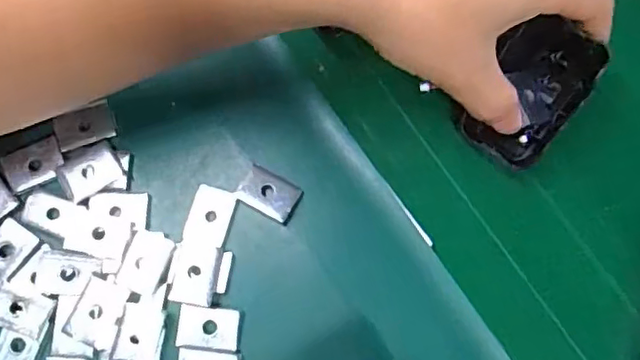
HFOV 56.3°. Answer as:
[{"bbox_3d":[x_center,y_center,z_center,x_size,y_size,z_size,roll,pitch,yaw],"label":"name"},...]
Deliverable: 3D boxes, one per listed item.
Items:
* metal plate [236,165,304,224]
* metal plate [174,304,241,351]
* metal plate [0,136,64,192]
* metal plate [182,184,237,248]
[{"bbox_3d":[-0.024,0.007,0.289,0.027,0.011,0.019,27,79,5],"label":"metal plate"},{"bbox_3d":[-0.052,0.069,0.276,0.027,0.004,0.019,7,78,1],"label":"metal plate"},{"bbox_3d":[-0.139,-0.008,0.289,0.027,0.004,0.019,-27,80,-6],"label":"metal plate"},{"bbox_3d":[-0.052,0.018,0.288,0.019,0.007,0.029,14,78,2],"label":"metal plate"}]

